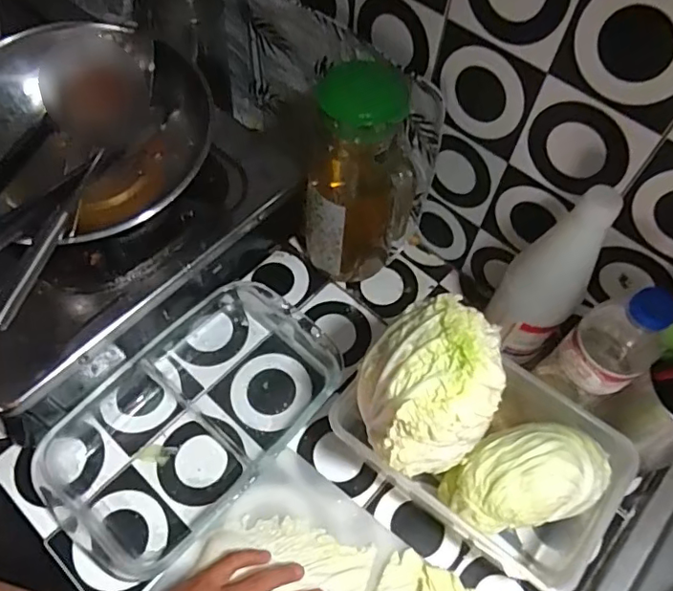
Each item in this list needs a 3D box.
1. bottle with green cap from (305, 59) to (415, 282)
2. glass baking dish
[{"bbox_3d":[0.027,-0.110,0.572,0.105,0.246,0.091,16,60,7],"label":"bottle with green cap"},{"bbox_3d":[-0.138,0.121,0.557,0.168,0.045,0.286,40,66,19],"label":"glass baking dish"}]

